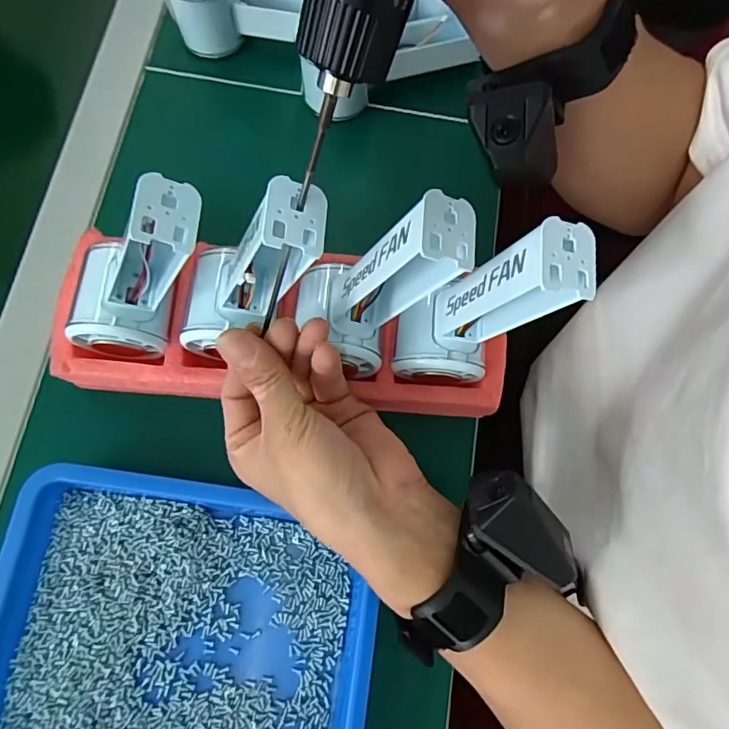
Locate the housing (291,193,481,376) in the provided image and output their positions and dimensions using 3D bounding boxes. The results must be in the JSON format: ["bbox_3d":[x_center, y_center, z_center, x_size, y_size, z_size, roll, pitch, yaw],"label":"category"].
[{"bbox_3d":[0.006,-0.035,0.262,0.048,0.136,0.056,8,73,-25],"label":"housing"}]

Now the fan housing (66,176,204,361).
[{"bbox_3d":[-0.114,-0.052,0.258,0.049,0.116,0.055,8,71,-33],"label":"fan housing"}]

